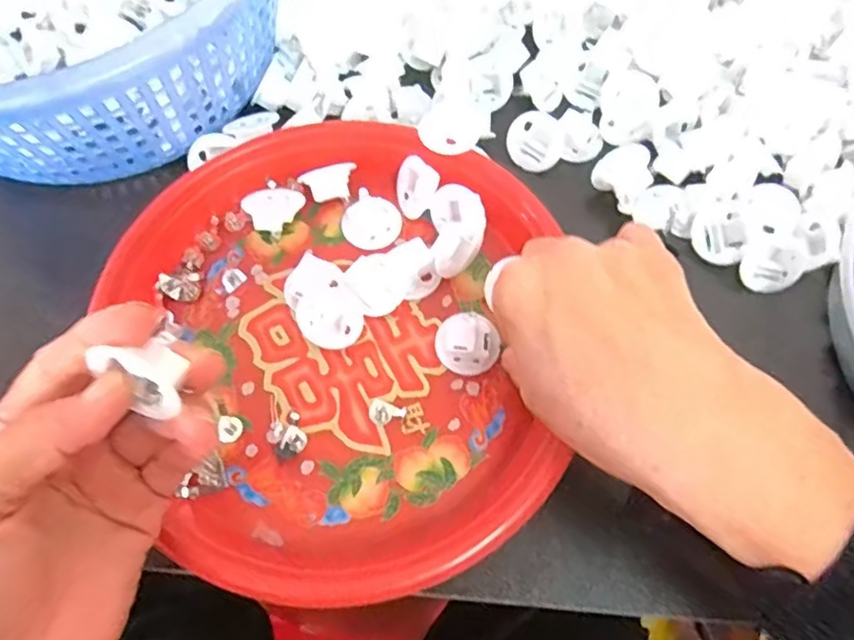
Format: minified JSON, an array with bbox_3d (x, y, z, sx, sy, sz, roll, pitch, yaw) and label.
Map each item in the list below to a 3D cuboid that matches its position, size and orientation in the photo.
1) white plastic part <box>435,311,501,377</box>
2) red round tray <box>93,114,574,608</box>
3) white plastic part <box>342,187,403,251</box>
[{"bbox_3d":[0.020,0.012,0.300,0.027,0.016,0.032,-41,74,-15],"label":"white plastic part"},{"bbox_3d":[-0.047,0.005,0.300,0.208,0.026,0.241,3,68,1],"label":"red round tray"},{"bbox_3d":[-0.030,-0.056,0.328,0.026,0.019,0.030,40,73,15],"label":"white plastic part"}]

